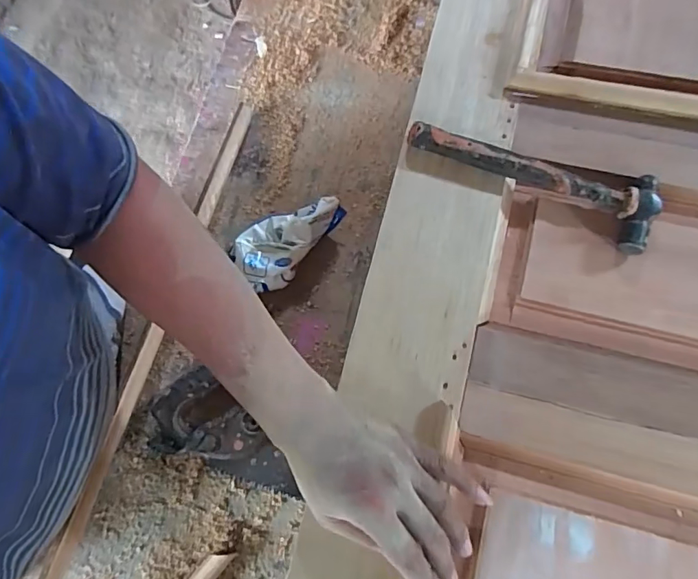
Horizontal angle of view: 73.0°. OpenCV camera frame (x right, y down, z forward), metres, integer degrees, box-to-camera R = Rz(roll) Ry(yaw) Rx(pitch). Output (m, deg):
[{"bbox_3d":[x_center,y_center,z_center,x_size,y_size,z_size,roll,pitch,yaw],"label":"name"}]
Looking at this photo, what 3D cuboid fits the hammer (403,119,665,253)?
[{"bbox_3d":[0.178,-0.118,0.460,0.239,0.024,0.070,28,76,9],"label":"hammer"}]

